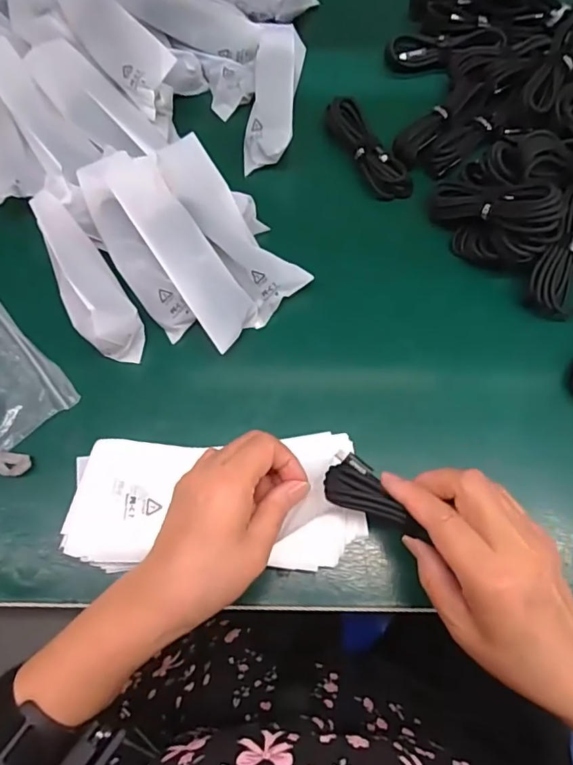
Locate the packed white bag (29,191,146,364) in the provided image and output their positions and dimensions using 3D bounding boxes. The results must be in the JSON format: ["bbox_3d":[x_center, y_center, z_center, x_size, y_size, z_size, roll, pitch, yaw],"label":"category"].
[{"bbox_3d":[-0.165,-0.084,0.411,0.047,0.030,0.151,-33,83,-4],"label":"packed white bag"}]

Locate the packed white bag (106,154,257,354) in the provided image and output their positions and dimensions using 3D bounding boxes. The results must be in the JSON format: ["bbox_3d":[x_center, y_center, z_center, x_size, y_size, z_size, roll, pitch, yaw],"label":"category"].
[{"bbox_3d":[-0.080,-0.105,0.400,0.044,0.022,0.163,-34,95,-9],"label":"packed white bag"}]

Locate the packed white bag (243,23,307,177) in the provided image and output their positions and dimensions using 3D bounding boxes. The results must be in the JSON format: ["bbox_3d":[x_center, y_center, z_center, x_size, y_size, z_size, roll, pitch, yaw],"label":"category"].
[{"bbox_3d":[-0.010,-0.271,0.480,0.042,0.036,0.152,5,71,4],"label":"packed white bag"}]

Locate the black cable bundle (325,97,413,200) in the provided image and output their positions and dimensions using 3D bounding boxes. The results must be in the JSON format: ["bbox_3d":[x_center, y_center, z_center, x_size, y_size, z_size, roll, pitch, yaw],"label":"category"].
[{"bbox_3d":[0.073,-0.209,0.465,0.030,0.025,0.105,-32,73,-9],"label":"black cable bundle"}]

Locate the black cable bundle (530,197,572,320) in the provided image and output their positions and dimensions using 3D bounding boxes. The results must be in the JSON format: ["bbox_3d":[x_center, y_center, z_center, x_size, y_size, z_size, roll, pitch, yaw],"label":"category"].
[{"bbox_3d":[0.226,-0.108,0.406,0.042,0.016,0.112,20,95,9],"label":"black cable bundle"}]

